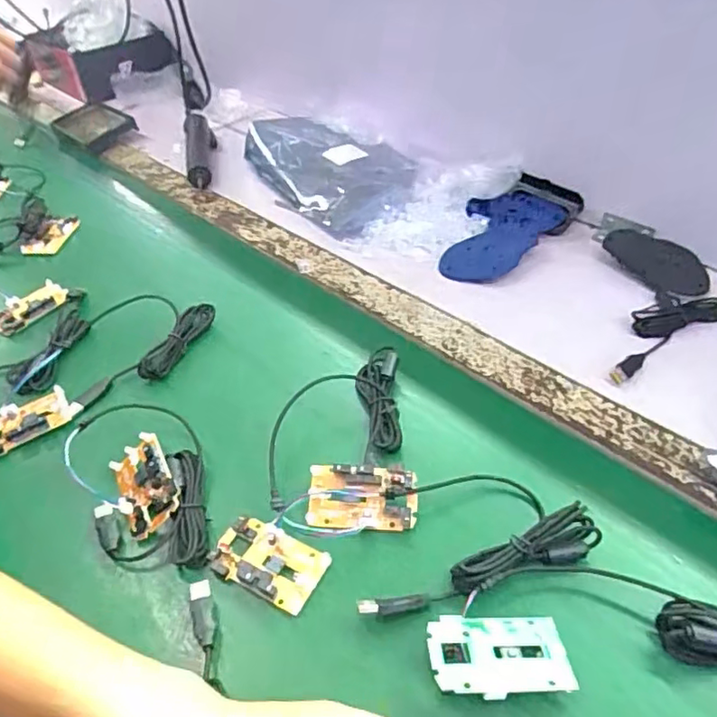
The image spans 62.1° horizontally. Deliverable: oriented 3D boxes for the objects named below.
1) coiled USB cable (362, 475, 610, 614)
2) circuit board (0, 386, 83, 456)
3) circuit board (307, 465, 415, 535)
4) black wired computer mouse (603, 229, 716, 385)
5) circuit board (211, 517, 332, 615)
[{"bbox_3d":[0.070,0.114,0.400,0.158,0.028,0.087,-15,44,-10],"label":"coiled USB cable"},{"bbox_3d":[-0.286,0.053,0.513,0.084,0.012,0.046,-23,46,-18],"label":"circuit board"},{"bbox_3d":[0.002,0.102,0.435,0.080,0.010,0.047,2,73,10],"label":"circuit board"},{"bbox_3d":[0.291,-0.050,0.567,0.102,0.023,0.216,7,45,13],"label":"black wired computer mouse"},{"bbox_3d":[-0.062,0.137,0.404,0.077,0.011,0.043,17,47,22],"label":"circuit board"}]

